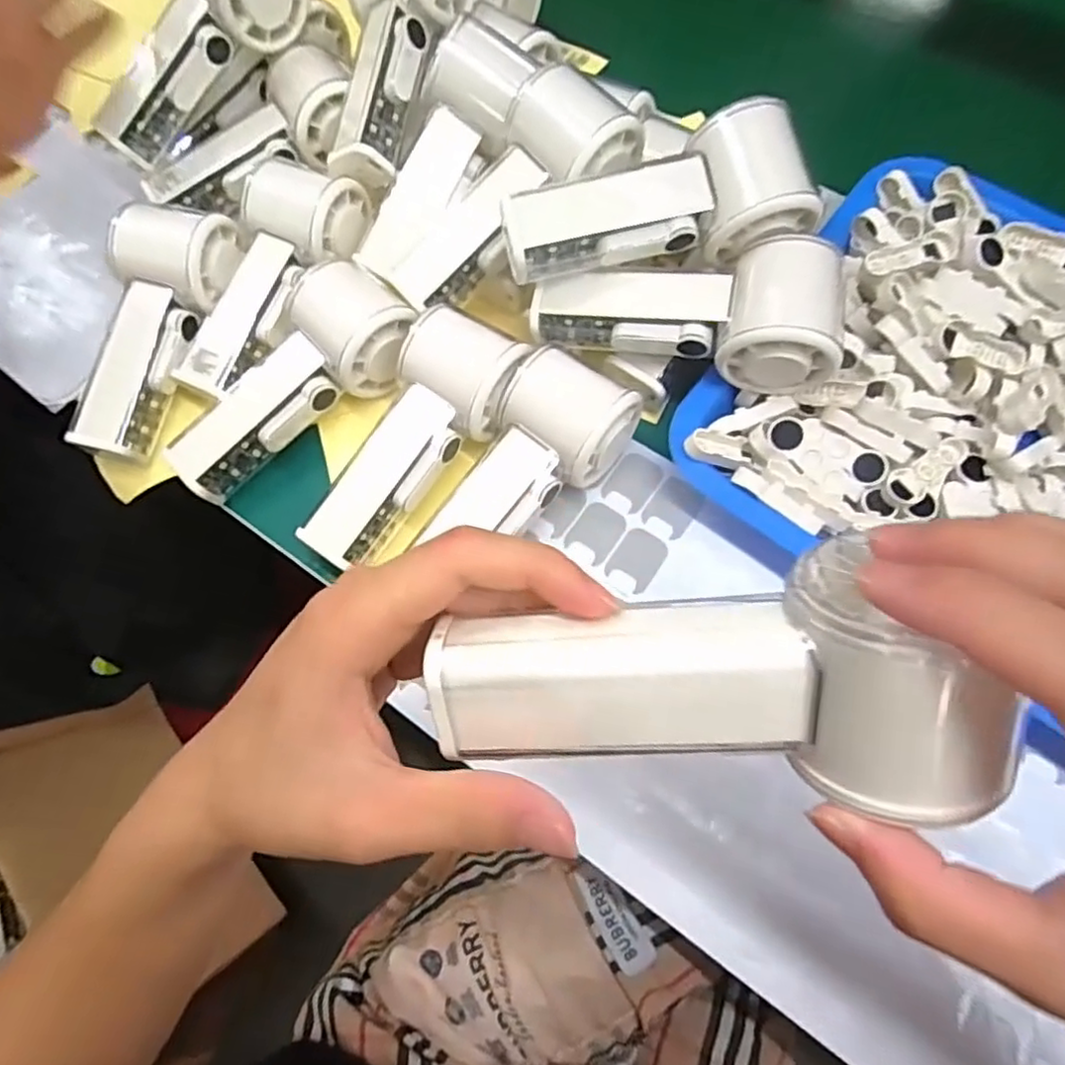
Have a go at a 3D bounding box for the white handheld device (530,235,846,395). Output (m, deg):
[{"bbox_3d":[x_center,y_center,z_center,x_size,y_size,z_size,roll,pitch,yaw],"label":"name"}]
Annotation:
[{"bbox_3d":[0.079,-0.115,0.339,0.147,0.057,0.061,14,71,7],"label":"white handheld device"}]

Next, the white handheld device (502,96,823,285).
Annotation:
[{"bbox_3d":[0.061,-0.162,0.330,0.150,0.059,0.055,-8,70,-1],"label":"white handheld device"}]

